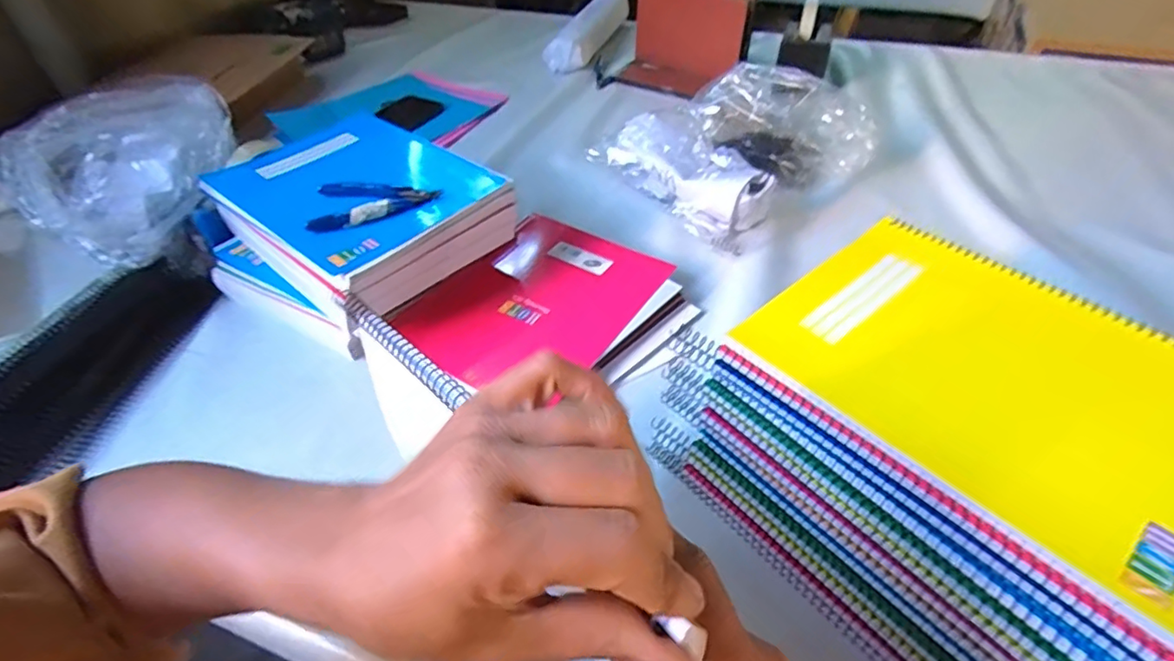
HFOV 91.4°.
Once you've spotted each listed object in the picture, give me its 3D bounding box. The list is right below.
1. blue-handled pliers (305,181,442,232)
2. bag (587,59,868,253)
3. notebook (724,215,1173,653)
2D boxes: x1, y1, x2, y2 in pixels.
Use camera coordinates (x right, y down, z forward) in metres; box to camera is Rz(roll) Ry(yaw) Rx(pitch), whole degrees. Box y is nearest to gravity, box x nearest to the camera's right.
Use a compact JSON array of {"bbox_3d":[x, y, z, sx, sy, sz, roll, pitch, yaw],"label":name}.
[{"bbox_3d":[-0.202,-0.124,0.547,0.113,0.020,0.077,-5,46,-1],"label":"blue-handled pliers"},{"bbox_3d":[0.188,-0.251,0.740,0.269,0.109,0.242,-32,52,-25],"label":"bag"},{"bbox_3d":[0.246,0.023,0.347,0.198,0.011,0.246,-34,52,-26],"label":"notebook"}]

